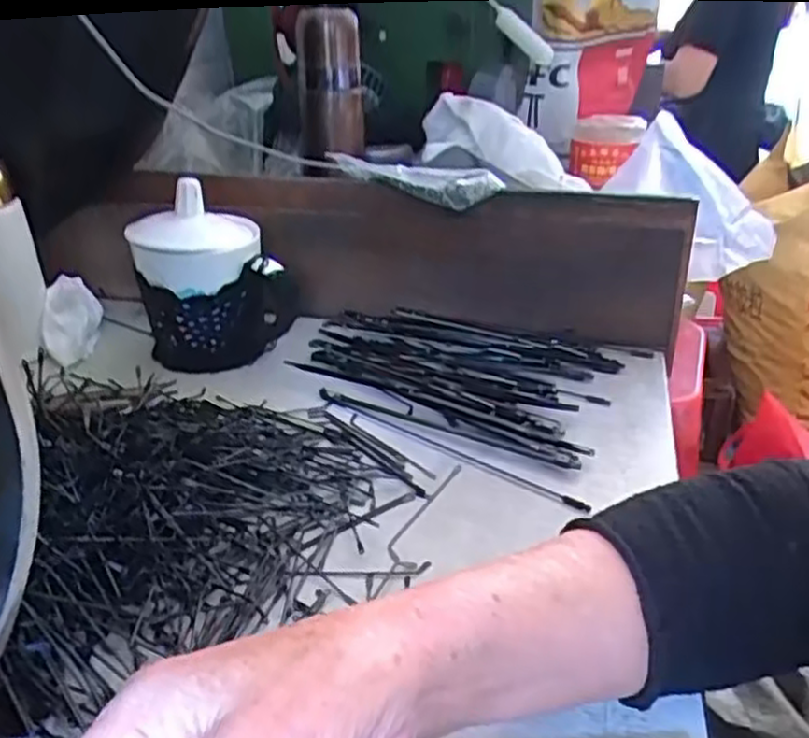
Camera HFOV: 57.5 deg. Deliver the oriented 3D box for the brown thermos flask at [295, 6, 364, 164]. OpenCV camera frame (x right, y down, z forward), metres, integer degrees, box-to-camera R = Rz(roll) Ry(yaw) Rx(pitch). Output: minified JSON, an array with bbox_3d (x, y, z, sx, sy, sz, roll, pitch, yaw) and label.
[{"bbox_3d":[-0.067,-0.256,0.671,0.054,0.127,0.053,-6,29,-11],"label":"brown thermos flask"}]

